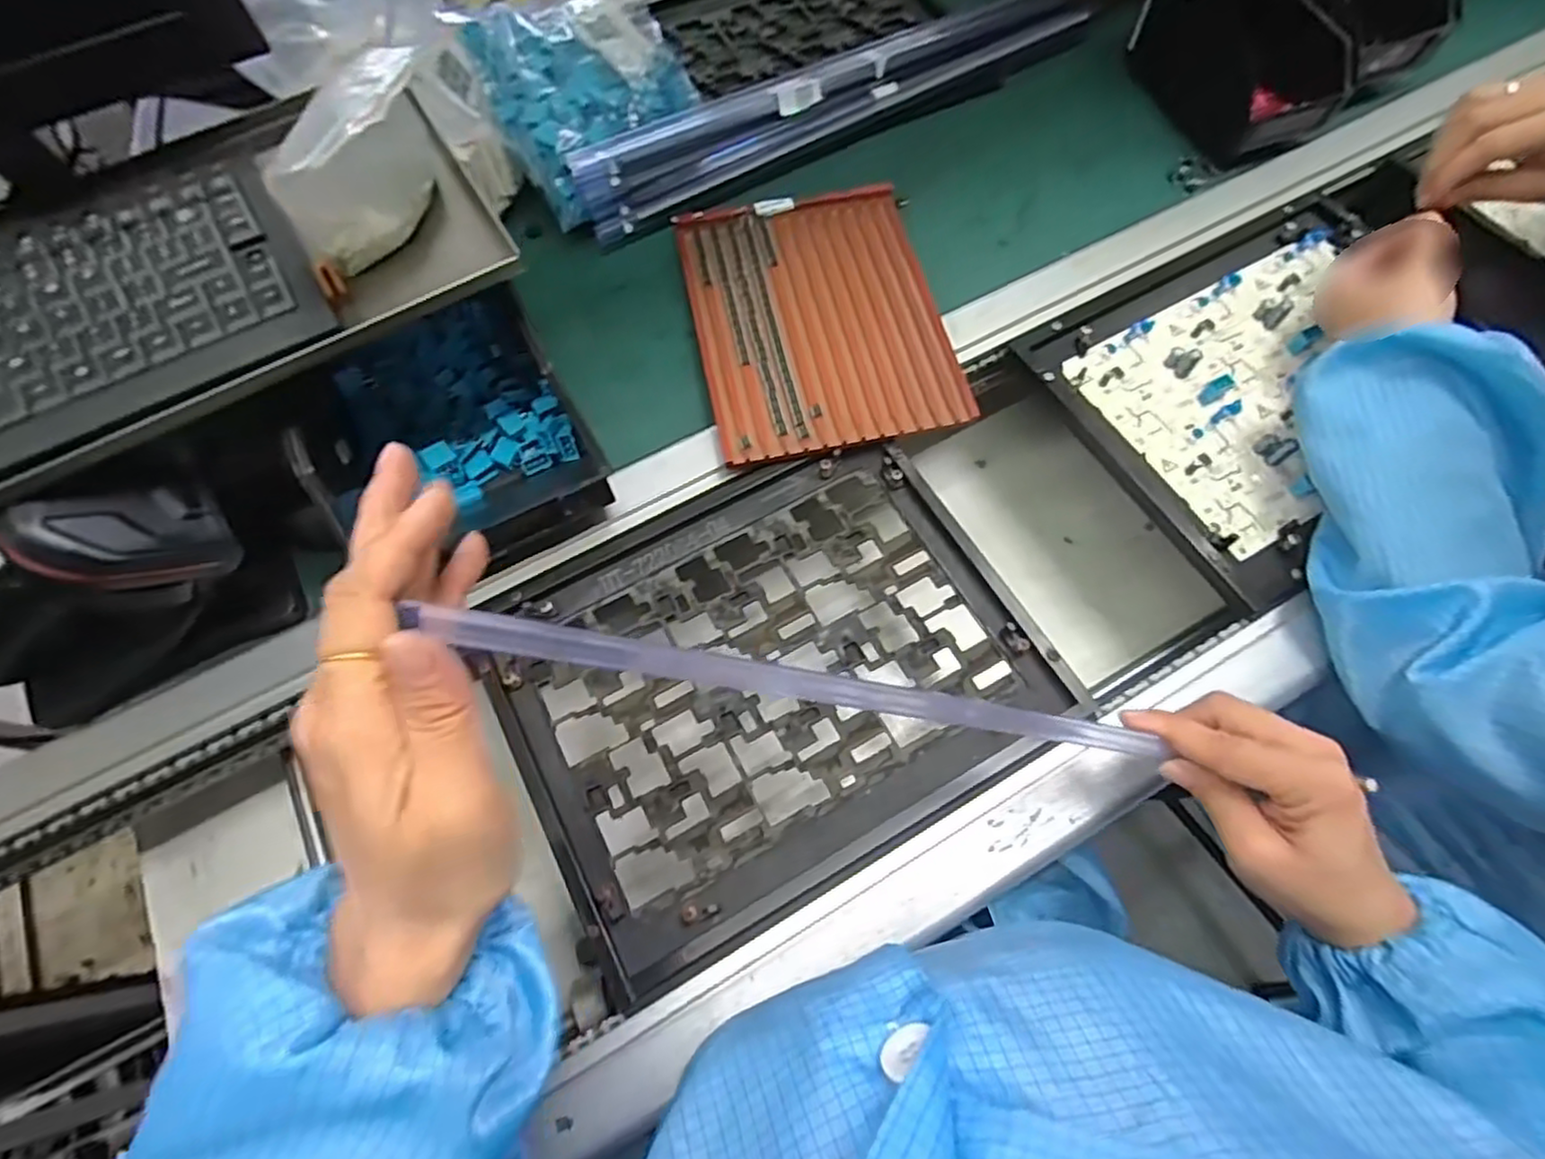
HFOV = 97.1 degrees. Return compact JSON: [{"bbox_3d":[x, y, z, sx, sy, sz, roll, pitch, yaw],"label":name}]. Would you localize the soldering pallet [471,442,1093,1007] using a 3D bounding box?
[{"bbox_3d":[-0.003,0.056,0.441,0.316,0.024,0.251,-28,71,-11],"label":"soldering pallet"}]

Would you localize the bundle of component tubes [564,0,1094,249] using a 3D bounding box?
[{"bbox_3d":[0.070,-0.419,0.589,0.514,0.056,0.068,-30,71,-12],"label":"bundle of component tubes"}]

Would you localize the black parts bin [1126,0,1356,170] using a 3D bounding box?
[{"bbox_3d":[0.390,-0.443,0.572,0.097,0.069,0.170,-25,70,-10],"label":"black parts bin"}]

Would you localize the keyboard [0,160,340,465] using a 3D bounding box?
[{"bbox_3d":[-0.381,-0.112,0.336,0.292,0.016,0.140,-30,71,-12],"label":"keyboard"}]

